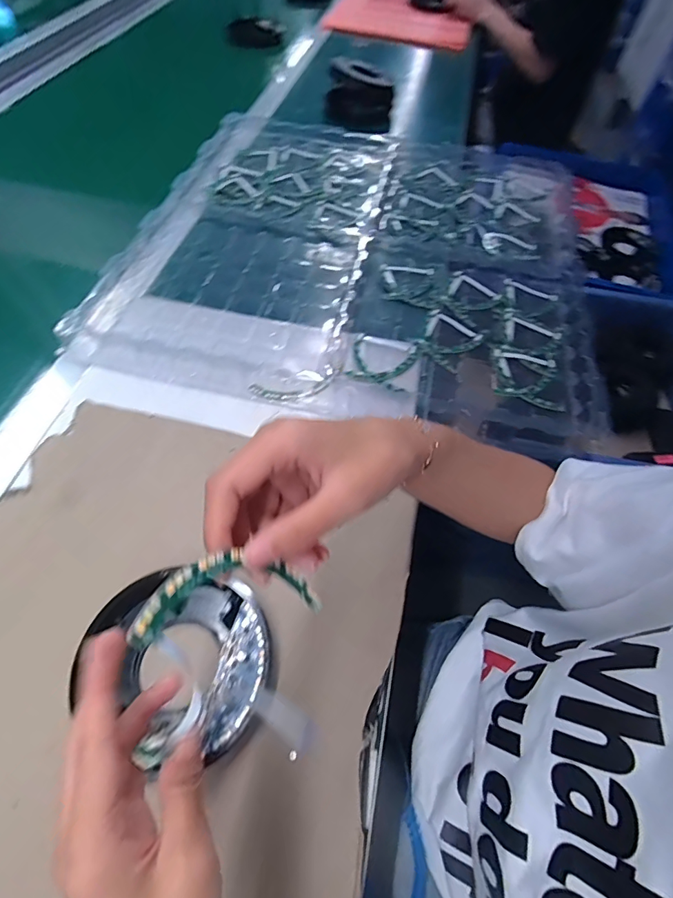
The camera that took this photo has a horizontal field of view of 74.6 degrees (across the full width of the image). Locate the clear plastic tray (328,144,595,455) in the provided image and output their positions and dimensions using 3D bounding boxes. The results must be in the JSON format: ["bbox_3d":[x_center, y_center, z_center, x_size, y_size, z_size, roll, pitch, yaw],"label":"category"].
[{"bbox_3d":[0.178,-0.248,0.575,0.283,0.019,0.544,14,58,5],"label":"clear plastic tray"}]

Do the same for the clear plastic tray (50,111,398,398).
[{"bbox_3d":[-0.098,-0.299,0.582,0.284,0.036,0.542,13,58,4],"label":"clear plastic tray"}]

